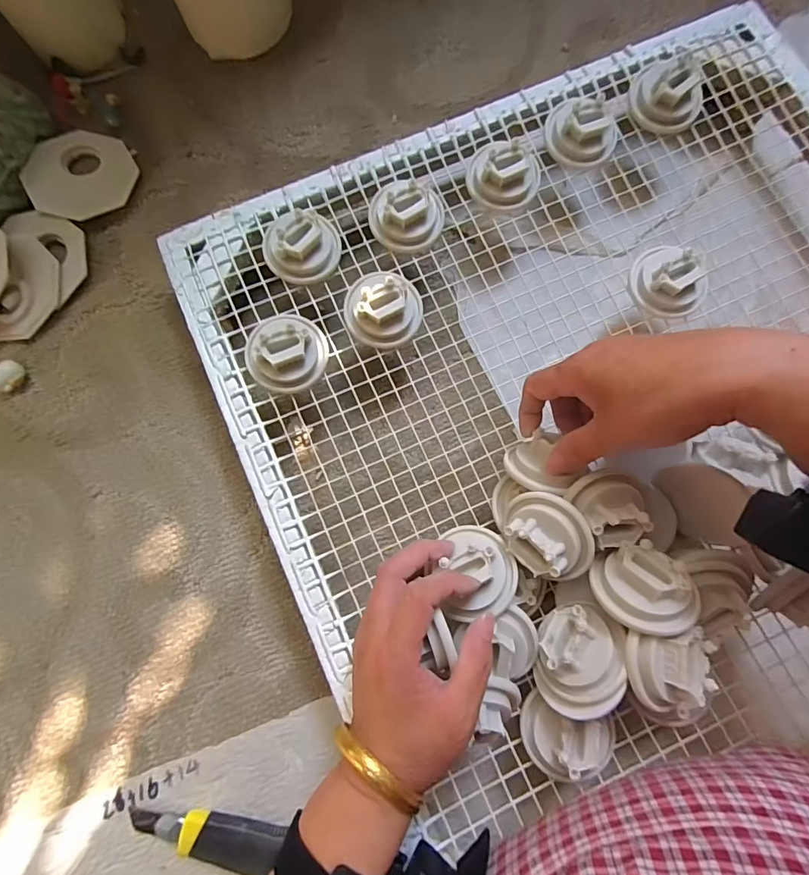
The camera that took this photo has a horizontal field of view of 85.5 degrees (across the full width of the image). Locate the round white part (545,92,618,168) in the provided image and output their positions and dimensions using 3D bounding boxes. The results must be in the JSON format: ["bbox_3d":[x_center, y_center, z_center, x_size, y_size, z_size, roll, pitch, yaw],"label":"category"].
[{"bbox_3d":[0.157,-0.271,0.384,0.062,0.026,0.052,25,82,3],"label":"round white part"}]

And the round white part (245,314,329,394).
[{"bbox_3d":[-0.097,-0.071,0.346,0.065,0.029,0.062,0,81,0],"label":"round white part"}]

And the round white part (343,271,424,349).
[{"bbox_3d":[-0.017,-0.110,0.358,0.062,0.027,0.063,0,81,0],"label":"round white part"}]

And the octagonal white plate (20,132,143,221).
[{"bbox_3d":[-0.322,-0.262,0.434,0.099,0.018,0.095,-44,84,-6],"label":"octagonal white plate"}]

